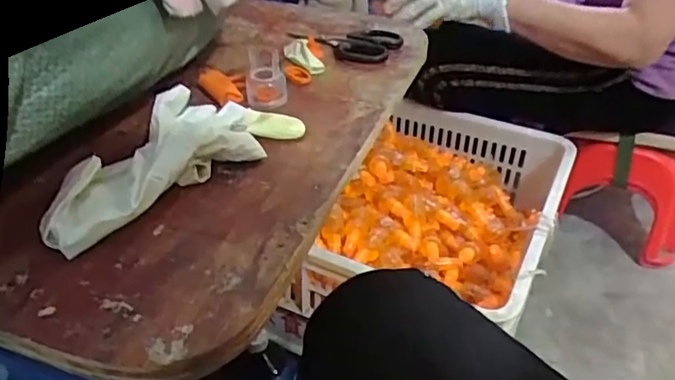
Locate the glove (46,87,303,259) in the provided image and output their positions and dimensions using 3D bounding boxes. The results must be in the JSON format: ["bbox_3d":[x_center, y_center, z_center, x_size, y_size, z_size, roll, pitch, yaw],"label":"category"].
[{"bbox_3d":[-0.109,-0.027,0.367,0.069,0.031,0.178,31,46,32],"label":"glove"}]

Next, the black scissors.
[{"bbox_3d":[0.004,-0.139,0.531,0.102,0.012,0.067,18,40,20],"label":"black scissors"}]

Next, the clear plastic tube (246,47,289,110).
[{"bbox_3d":[-0.055,-0.086,0.441,0.031,0.037,0.037,-4,38,-7],"label":"clear plastic tube"}]

